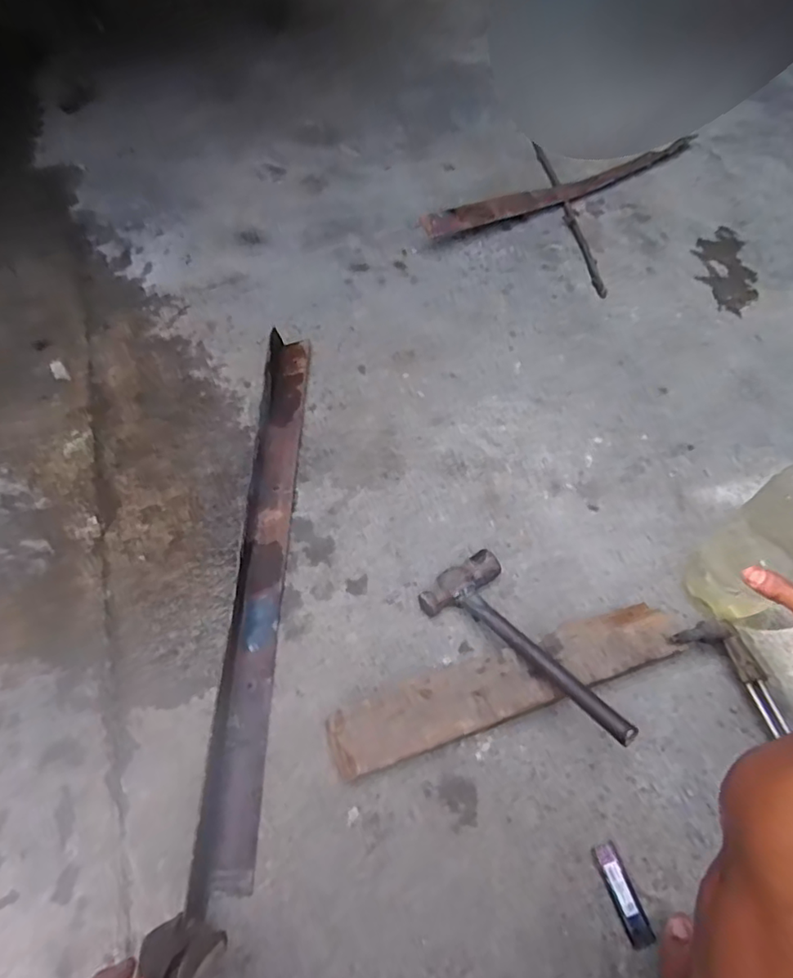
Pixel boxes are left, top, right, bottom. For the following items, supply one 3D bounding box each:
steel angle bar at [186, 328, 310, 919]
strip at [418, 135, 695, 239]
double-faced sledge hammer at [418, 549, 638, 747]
[{"bbox_3d":[-0.165,0.074,0.728,0.055,0.044,0.715,1,58,-1],"label":"steel angle bar"},{"bbox_3d":[0.369,-0.627,1.187,0.742,0.062,0.050,-30,63,-19],"label":"strip"},{"bbox_3d":[0.140,0.176,0.637,0.102,0.037,0.262,-29,44,-19],"label":"double-faced sledge hammer"}]

